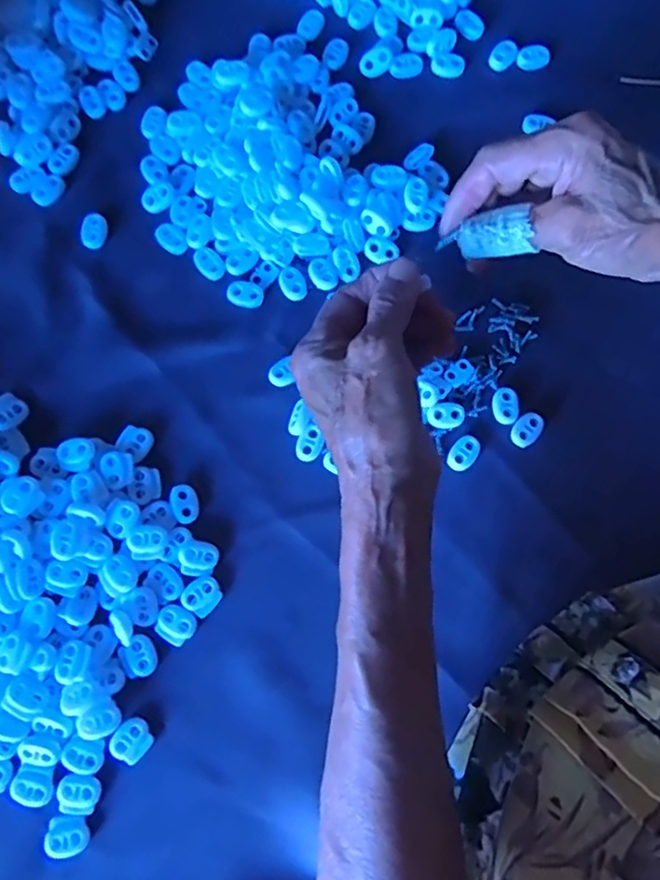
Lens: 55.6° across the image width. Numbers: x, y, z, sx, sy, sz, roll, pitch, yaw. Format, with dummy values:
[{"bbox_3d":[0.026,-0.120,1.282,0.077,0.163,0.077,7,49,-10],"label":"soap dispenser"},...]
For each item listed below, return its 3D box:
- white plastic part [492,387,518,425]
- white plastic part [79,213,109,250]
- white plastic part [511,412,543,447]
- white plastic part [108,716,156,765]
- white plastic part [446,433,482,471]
[{"bbox_3d":[0.106,-0.021,0.379,0.014,0.004,0.023,-1,79,-2],"label":"white plastic part"},{"bbox_3d":[-0.149,-0.132,0.395,0.017,0.004,0.023,5,79,0],"label":"white plastic part"},{"bbox_3d":[0.119,-0.006,0.377,0.015,0.004,0.022,41,81,6],"label":"white plastic part"},{"bbox_3d":[-0.106,0.162,0.335,0.019,0.007,0.022,42,81,6],"label":"white plastic part"},{"bbox_3d":[0.080,0.008,0.373,0.016,0.004,0.023,33,80,5],"label":"white plastic part"}]

